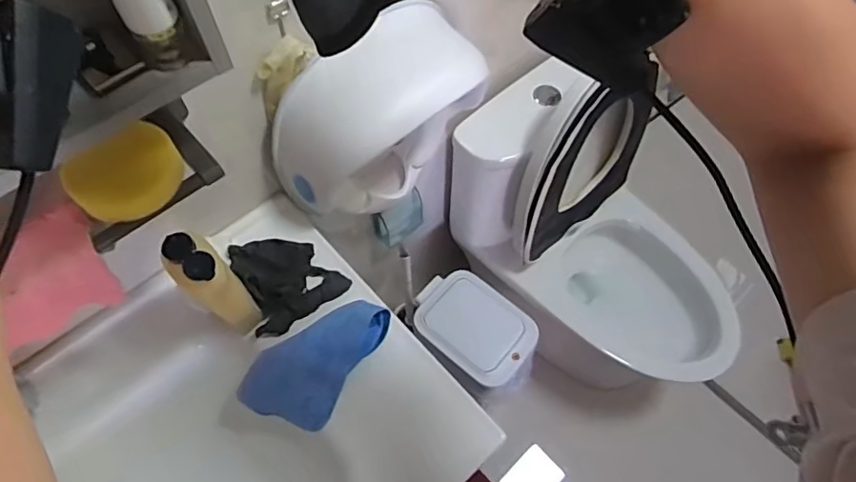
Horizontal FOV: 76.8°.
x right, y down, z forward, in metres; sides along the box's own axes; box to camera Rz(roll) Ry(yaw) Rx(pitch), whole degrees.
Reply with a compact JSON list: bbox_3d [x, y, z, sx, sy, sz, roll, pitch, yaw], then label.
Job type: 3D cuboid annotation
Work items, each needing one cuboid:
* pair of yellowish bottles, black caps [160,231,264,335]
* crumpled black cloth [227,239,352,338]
[{"bbox_3d":[-0.254,0.057,0.646,0.058,0.179,0.062,-37,67,-19],"label":"pair of yellowish bottles, black caps"},{"bbox_3d":[-0.193,0.038,0.737,0.129,0.045,0.145,-24,64,-13],"label":"crumpled black cloth"}]

